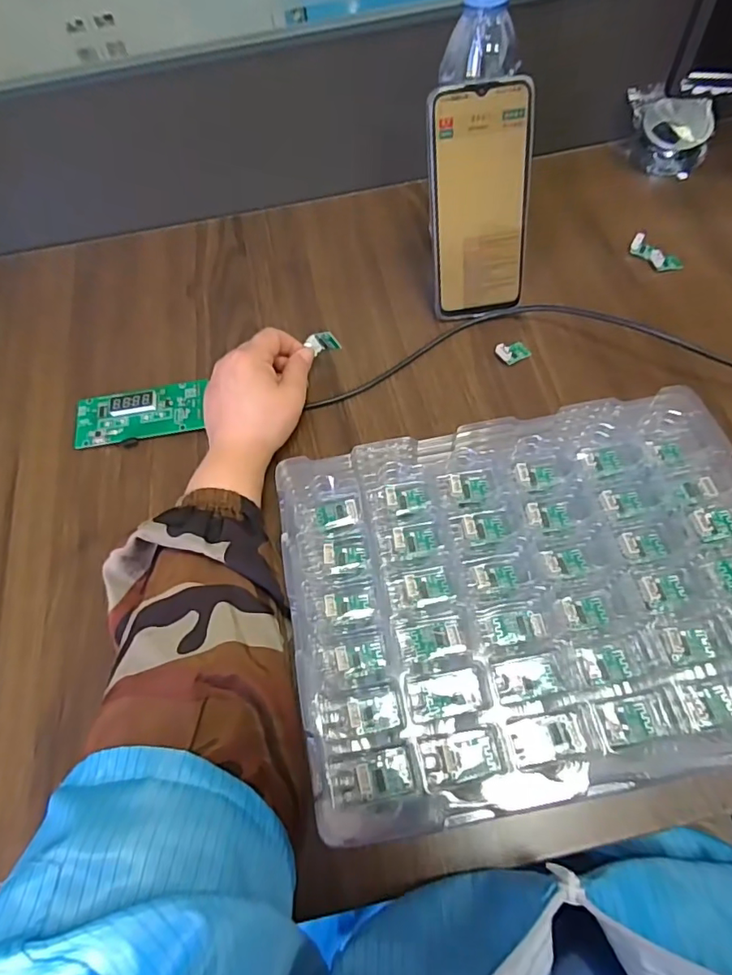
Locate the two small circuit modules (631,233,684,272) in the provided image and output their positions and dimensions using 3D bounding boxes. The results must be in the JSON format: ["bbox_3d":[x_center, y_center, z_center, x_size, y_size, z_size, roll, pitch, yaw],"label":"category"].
[{"bbox_3d":[0.265,-0.214,0.478,0.019,0.009,0.051,-32,66,-12],"label":"two small circuit modules"}]

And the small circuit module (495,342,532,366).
[{"bbox_3d":[0.125,-0.115,0.436,0.027,0.009,0.019,-26,63,-8],"label":"small circuit module"}]

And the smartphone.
[{"bbox_3d":[0.091,-0.219,0.413,0.077,0.164,0.010,-8,35,0],"label":"smartphone"}]

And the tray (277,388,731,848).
[{"bbox_3d":[0.099,0.064,0.315,0.283,0.060,0.214,-12,62,0],"label":"tray"}]

